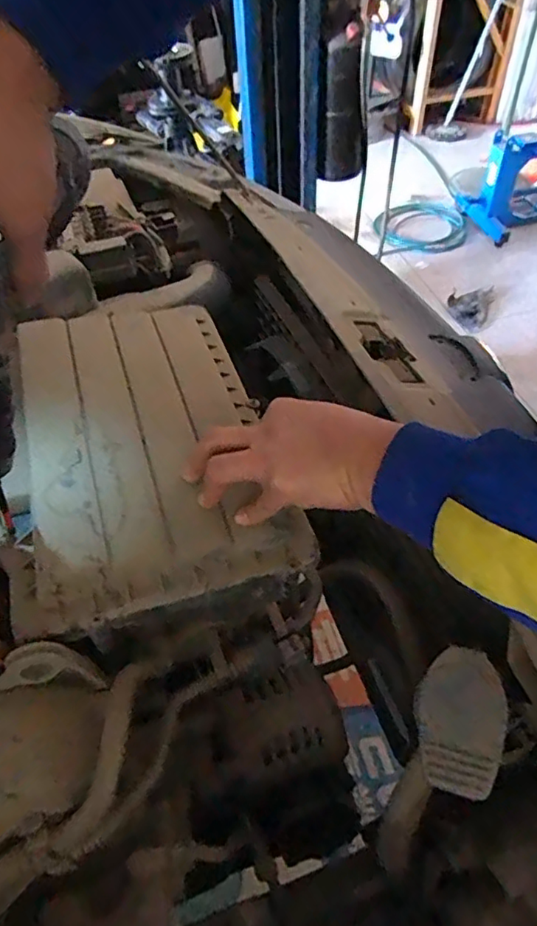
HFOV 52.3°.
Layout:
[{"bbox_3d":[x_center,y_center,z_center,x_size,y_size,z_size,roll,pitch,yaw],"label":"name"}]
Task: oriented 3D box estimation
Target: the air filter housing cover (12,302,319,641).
[{"bbox_3d":[-0.114,-0.039,0.470,0.204,0.051,0.342,-17,51,-10],"label":"air filter housing cover"}]

